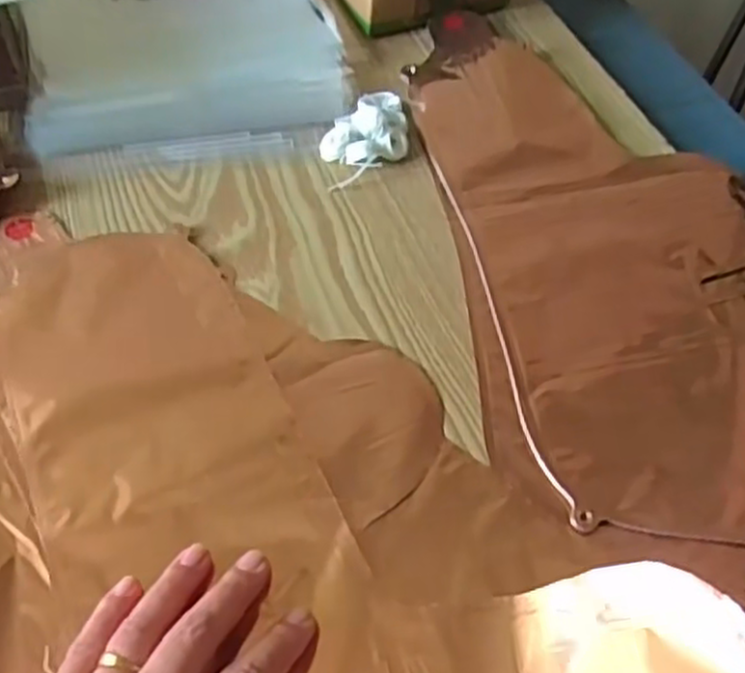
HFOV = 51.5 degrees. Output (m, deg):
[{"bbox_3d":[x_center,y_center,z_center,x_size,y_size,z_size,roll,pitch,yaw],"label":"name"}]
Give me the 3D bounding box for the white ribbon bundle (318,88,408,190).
[{"bbox_3d":[-0.005,-0.135,0.509,0.057,0.017,0.078,-4,54,-8],"label":"white ribbon bundle"}]

